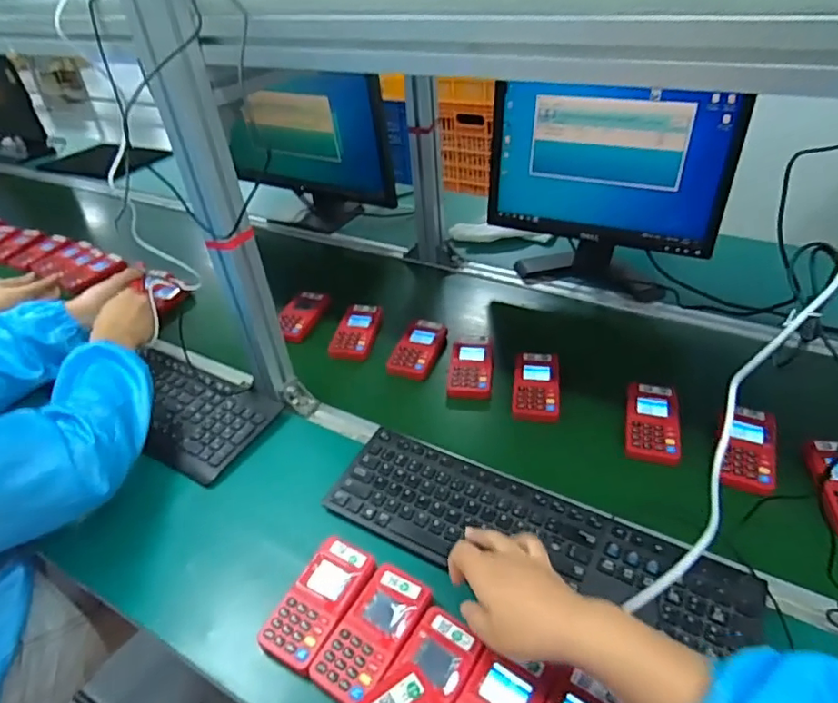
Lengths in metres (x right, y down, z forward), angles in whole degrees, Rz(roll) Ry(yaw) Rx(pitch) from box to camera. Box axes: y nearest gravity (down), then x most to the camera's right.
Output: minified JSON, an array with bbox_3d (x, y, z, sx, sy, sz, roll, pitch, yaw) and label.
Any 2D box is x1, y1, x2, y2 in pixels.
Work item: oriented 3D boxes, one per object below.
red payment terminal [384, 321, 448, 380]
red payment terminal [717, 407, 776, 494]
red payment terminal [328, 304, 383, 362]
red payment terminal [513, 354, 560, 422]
[{"bbox_3d":[-0.004,-0.001,0.841,0.060,0.026,0.123,11,41,20],"label":"red payment terminal"},{"bbox_3d":[0.393,0.115,0.662,0.058,0.017,0.130,14,42,23],"label":"red payment terminal"},{"bbox_3d":[-0.102,-0.032,0.912,0.065,0.021,0.135,4,39,12],"label":"red payment terminal"},{"bbox_3d":[0.162,0.047,0.760,0.061,0.023,0.117,2,39,10],"label":"red payment terminal"}]

